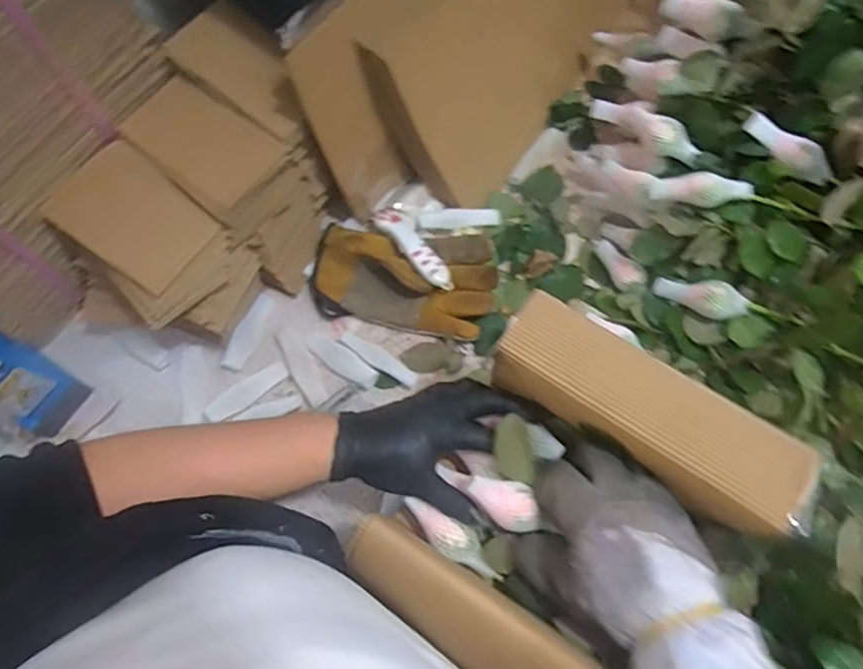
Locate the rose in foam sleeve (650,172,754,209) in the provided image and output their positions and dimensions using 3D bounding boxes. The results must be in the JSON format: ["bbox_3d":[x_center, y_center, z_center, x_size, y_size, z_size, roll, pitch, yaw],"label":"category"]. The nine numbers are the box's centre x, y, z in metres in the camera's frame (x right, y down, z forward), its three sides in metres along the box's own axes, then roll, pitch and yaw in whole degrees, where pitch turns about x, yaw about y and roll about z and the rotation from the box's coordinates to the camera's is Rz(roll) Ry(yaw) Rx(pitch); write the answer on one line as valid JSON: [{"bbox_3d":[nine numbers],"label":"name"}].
[{"bbox_3d":[0.255,-0.137,0.544,0.087,0.026,0.027,8,71,20],"label":"rose in foam sleeve"}]

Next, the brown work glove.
[{"bbox_3d":[-0.031,-0.058,0.612,0.196,0.037,0.105,8,72,2],"label":"brown work glove"}]

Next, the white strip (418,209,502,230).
[{"bbox_3d":[0.033,-0.130,0.647,0.092,0.015,0.020,-3,72,-1],"label":"white strip"}]

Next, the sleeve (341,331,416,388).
[{"bbox_3d":[-0.055,0.025,0.610,0.090,0.014,0.021,31,74,9],"label":"sleeve"}]

